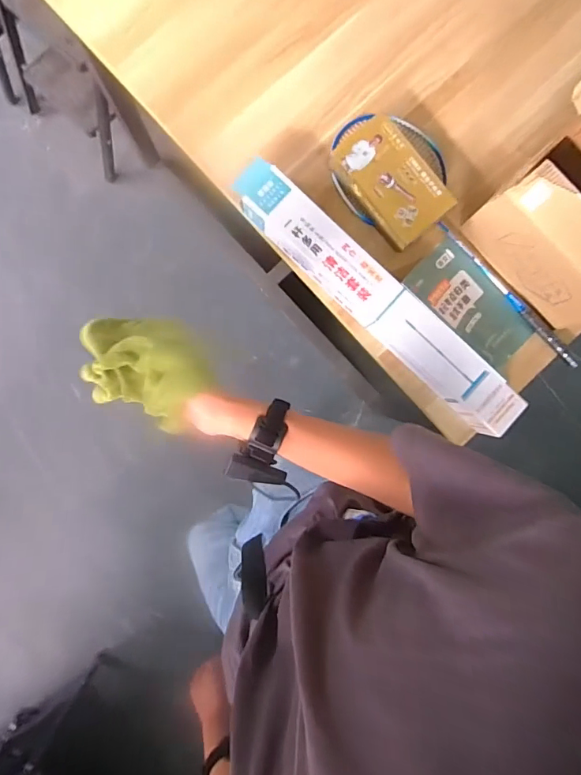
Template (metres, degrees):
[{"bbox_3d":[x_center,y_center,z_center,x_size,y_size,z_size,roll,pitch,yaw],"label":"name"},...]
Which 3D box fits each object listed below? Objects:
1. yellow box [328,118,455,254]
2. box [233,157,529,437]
[{"bbox_3d":[0.187,-0.384,0.834,0.134,0.047,0.223,-38,93,-3],"label":"yellow box"},{"bbox_3d":[0.162,-0.160,0.842,0.637,0.104,0.093,42,88,-3],"label":"box"}]

